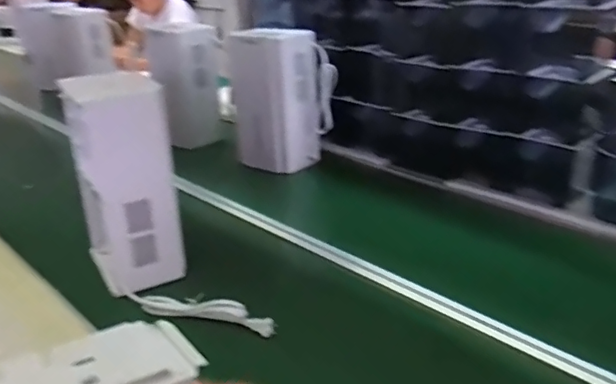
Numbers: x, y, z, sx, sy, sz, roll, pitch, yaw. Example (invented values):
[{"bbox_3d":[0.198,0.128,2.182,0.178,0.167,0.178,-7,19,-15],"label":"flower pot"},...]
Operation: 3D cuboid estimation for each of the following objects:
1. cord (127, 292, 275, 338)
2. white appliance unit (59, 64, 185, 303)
[{"bbox_3d":[-0.196,0.201,0.979,0.304,0.039,0.041,5,26,18],"label":"cord"},{"bbox_3d":[-0.359,-0.026,1.096,0.143,0.379,0.218,-17,28,-26],"label":"white appliance unit"}]

